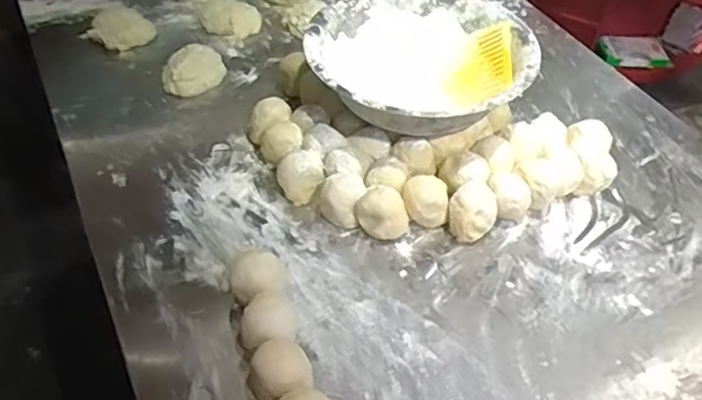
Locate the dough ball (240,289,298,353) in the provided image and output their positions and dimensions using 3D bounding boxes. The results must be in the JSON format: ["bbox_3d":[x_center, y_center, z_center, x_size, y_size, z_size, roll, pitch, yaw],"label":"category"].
[{"bbox_3d":[-0.080,0.118,0.623,0.055,0.050,0.054,1,47,-2],"label":"dough ball"}]

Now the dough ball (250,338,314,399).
[{"bbox_3d":[-0.065,0.159,0.581,0.048,0.053,0.056,-19,50,-19],"label":"dough ball"}]

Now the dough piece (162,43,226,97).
[{"bbox_3d":[-0.222,-0.188,0.912,0.065,0.043,0.083,13,47,9],"label":"dough piece"}]

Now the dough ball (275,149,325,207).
[{"bbox_3d":[-0.060,-0.027,0.762,0.049,0.050,0.051,1,47,-2],"label":"dough ball"}]

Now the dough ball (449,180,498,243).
[{"bbox_3d":[0.140,0.016,0.735,0.051,0.049,0.055,1,47,-2],"label":"dough ball"}]

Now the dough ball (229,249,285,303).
[{"bbox_3d":[-0.096,0.085,0.651,0.054,0.055,0.050,1,47,-2],"label":"dough ball"}]

